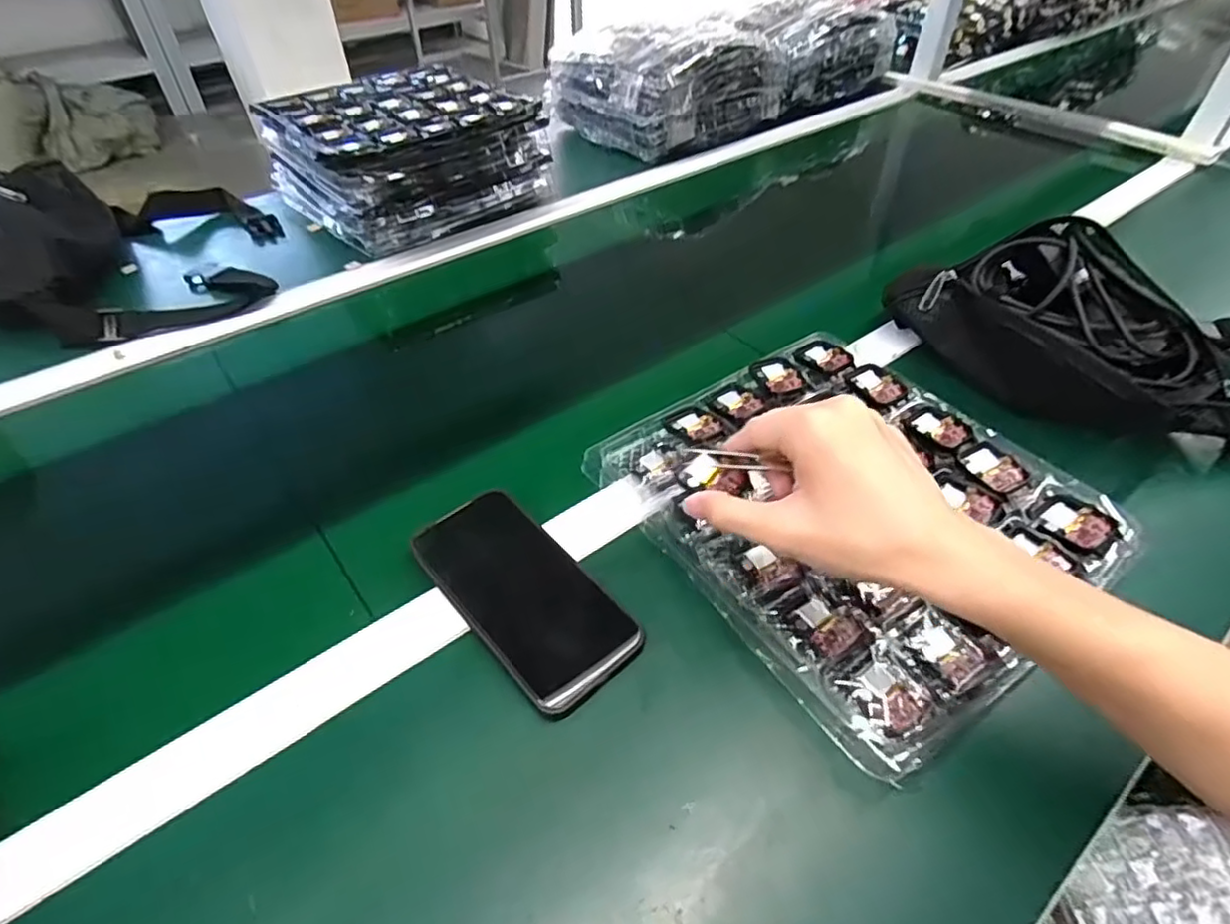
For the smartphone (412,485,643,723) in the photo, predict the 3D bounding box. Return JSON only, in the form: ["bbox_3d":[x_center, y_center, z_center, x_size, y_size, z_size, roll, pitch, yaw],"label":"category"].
[{"bbox_3d":[-0.060,0.081,0.412,0.078,0.010,0.157,-34,62,-26],"label":"smartphone"}]

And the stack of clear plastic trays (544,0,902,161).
[{"bbox_3d":[0.205,-0.675,1.091,0.590,0.134,0.242,-29,52,-25],"label":"stack of clear plastic trays"}]

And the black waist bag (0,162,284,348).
[{"bbox_3d":[-0.547,-0.253,0.710,0.293,0.119,0.315,-20,48,-18],"label":"black waist bag"}]

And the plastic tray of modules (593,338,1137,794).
[{"bbox_3d":[0.165,0.023,0.457,0.266,0.025,0.287,-27,51,-24],"label":"plastic tray of modules"}]

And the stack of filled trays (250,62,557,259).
[{"bbox_3d":[-0.273,-0.403,0.833,0.273,0.116,0.281,-33,54,-28],"label":"stack of filled trays"}]

